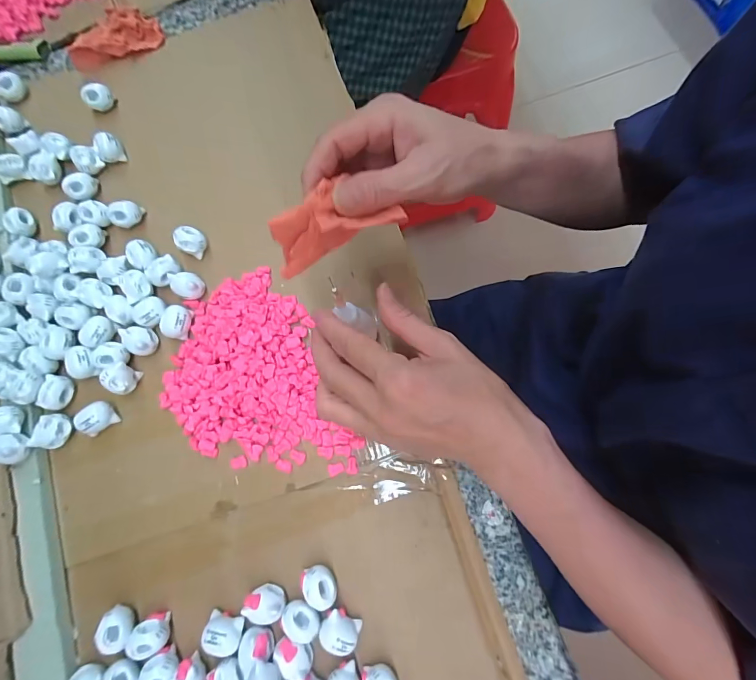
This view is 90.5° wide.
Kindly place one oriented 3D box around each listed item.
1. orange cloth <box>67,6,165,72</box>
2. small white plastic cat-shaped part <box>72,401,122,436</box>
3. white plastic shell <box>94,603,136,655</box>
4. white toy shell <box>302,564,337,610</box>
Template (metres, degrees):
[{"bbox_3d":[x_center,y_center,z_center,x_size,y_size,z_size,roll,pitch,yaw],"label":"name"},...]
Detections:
[{"bbox_3d":[-0.262,-0.303,0.377,0.087,0.028,0.047,-23,77,-3],"label":"orange cloth"},{"bbox_3d":[-0.215,0.059,0.288,0.023,0.019,0.019,-37,78,-6],"label":"small white plastic cat-shaped part"},{"bbox_3d":[-0.177,0.196,0.256,0.024,0.020,0.020,43,82,11],"label":"white plastic shell"},{"bbox_3d":[-0.039,0.167,0.256,0.021,0.017,0.026,-16,77,-1],"label":"white toy shell"}]

